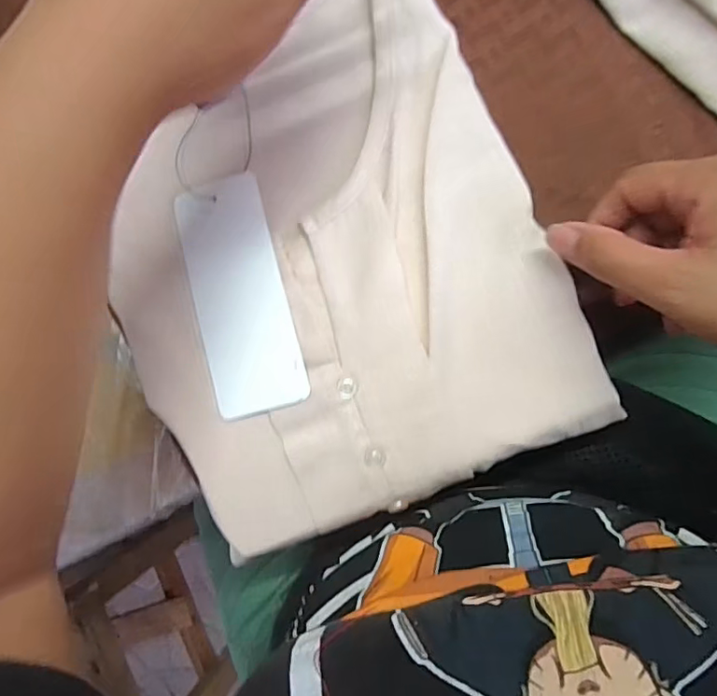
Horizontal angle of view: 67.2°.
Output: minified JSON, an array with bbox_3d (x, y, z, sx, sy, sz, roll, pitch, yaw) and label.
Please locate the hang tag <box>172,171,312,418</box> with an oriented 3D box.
[{"bbox_3d":[-0.060,-0.027,0.268,0.047,0.004,0.118,-14,88,8],"label":"hang tag"}]

